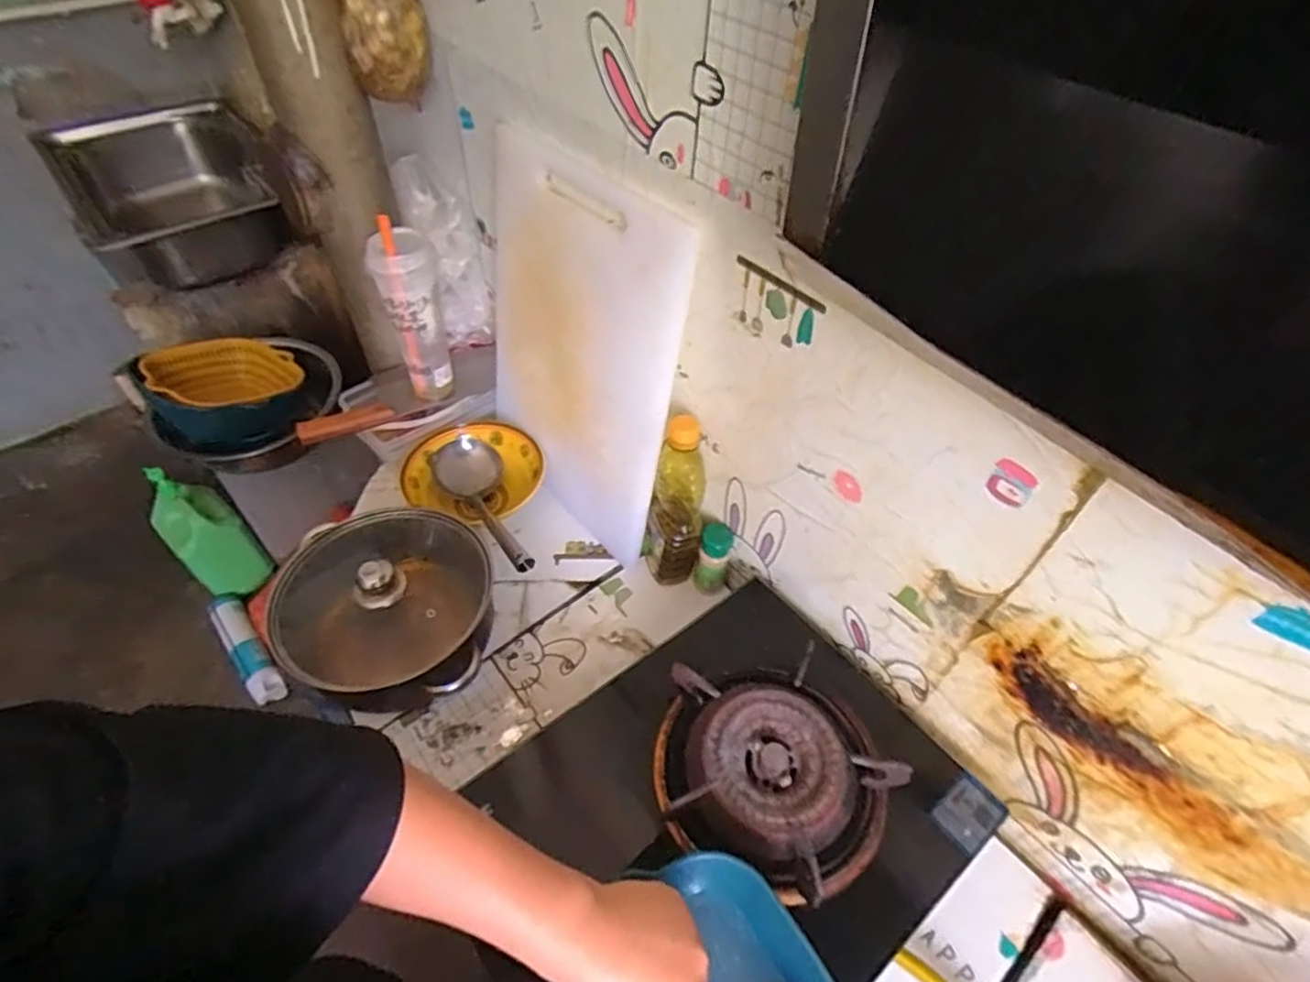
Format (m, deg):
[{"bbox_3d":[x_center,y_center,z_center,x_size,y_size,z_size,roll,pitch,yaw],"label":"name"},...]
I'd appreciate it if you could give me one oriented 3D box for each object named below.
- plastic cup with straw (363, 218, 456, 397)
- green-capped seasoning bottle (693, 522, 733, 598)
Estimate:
[{"bbox_3d":[-0.312,-0.231,0.857,0.072,0.224,0.074,-13,51,-13],"label":"plastic cup with straw"},{"bbox_3d":[0.071,0.086,0.813,0.037,0.094,0.041,12,50,8],"label":"green-capped seasoning bottle"}]

